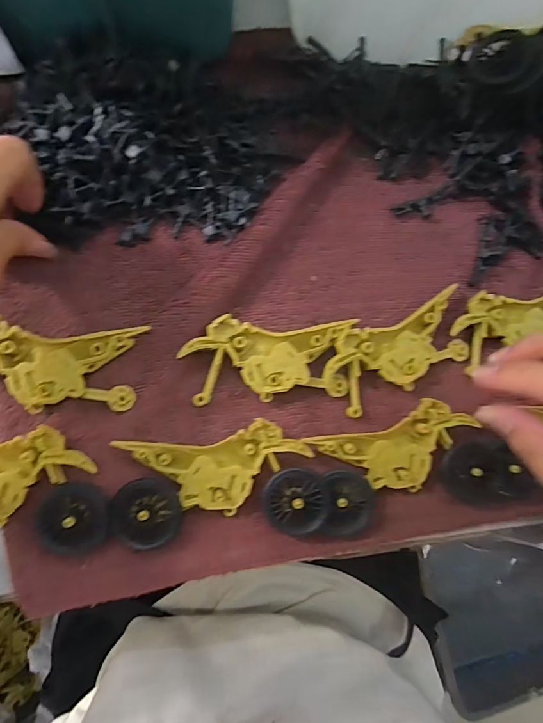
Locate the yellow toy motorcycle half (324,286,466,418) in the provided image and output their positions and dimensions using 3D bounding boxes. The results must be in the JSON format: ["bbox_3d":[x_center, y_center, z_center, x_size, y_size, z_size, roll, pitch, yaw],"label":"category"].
[{"bbox_3d":[0.079,-0.006,0.248,0.097,0.013,0.047,-25,85,-11],"label":"yellow toy motorcycle half"}]

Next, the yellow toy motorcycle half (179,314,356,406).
[{"bbox_3d":[-0.002,-0.001,0.235,0.101,0.006,0.048,-2,81,-8],"label":"yellow toy motorcycle half"}]

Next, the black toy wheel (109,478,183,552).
[{"bbox_3d":[-0.069,0.084,0.214,0.037,0.006,0.037,1,81,-8],"label":"black toy wheel"}]

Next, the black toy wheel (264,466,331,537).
[{"bbox_3d":[0.015,0.080,0.222,0.035,0.008,0.036,1,81,-8],"label":"black toy wheel"}]

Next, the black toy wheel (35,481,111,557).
[{"bbox_3d":[-0.106,0.084,0.207,0.036,0.009,0.038,1,81,-8],"label":"black toy wheel"}]

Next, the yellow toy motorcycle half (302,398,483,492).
[{"bbox_3d":[0.076,0.054,0.235,0.095,0.011,0.047,-18,84,-10],"label":"yellow toy motorcycle half"}]

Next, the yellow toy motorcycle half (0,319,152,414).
[{"bbox_3d":[-0.124,0.003,0.216,0.097,0.010,0.047,3,81,-8],"label":"yellow toy motorcycle half"}]

